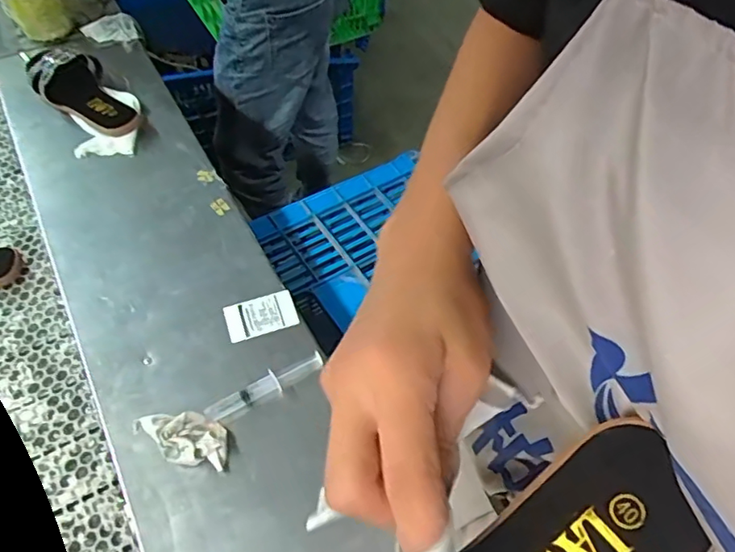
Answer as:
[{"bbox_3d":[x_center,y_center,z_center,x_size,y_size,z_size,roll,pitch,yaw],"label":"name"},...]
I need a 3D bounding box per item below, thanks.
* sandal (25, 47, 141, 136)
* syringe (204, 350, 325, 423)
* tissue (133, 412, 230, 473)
[{"bbox_3d":[-0.442,-0.285,0.851,0.098,0.058,0.230,-35,60,-23],"label":"sandal"},{"bbox_3d":[-0.108,0.118,0.593,0.132,0.021,0.019,-27,59,-13],"label":"syringe"},{"bbox_3d":[-0.189,0.160,0.560,0.106,0.027,0.051,20,60,16],"label":"tissue"}]

